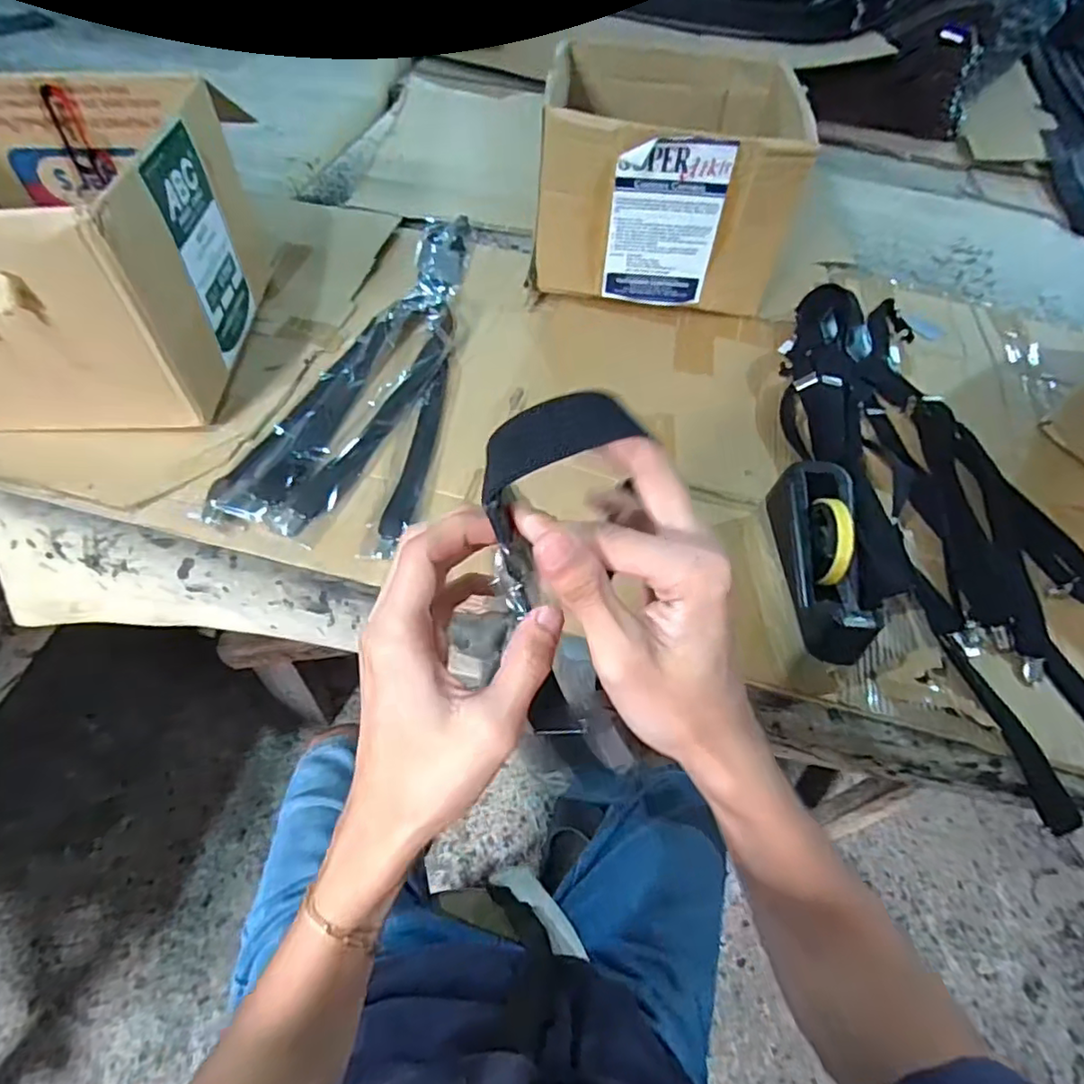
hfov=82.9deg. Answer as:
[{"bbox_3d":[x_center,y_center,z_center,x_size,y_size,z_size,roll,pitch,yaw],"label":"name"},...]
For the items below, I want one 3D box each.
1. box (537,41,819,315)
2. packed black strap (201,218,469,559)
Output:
[{"bbox_3d":[0.182,-0.549,0.914,0.324,0.240,0.367,8,55,2],"label":"box"},{"bbox_3d":[-0.202,-0.264,0.810,0.191,0.038,0.637,8,55,2],"label":"packed black strap"}]

